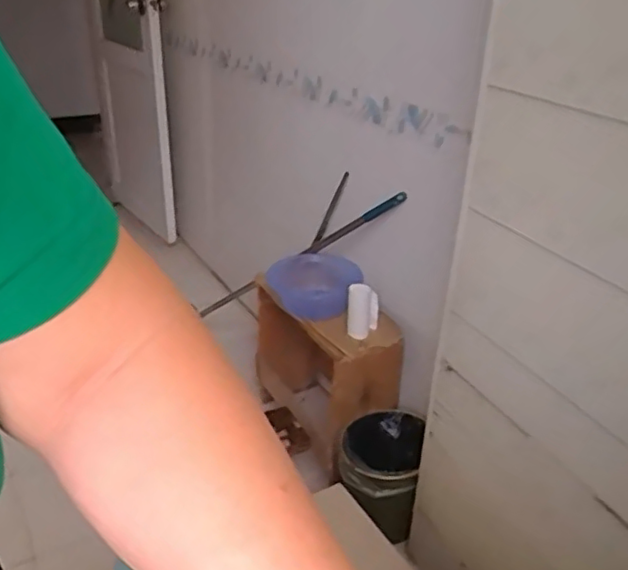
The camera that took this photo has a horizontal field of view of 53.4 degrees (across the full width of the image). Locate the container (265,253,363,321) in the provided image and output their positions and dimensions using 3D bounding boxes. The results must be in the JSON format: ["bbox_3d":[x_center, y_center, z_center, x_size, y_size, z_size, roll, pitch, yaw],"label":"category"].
[{"bbox_3d":[-0.007,-0.013,1.629,0.198,0.053,0.302,-51,47,-4],"label":"container"}]

